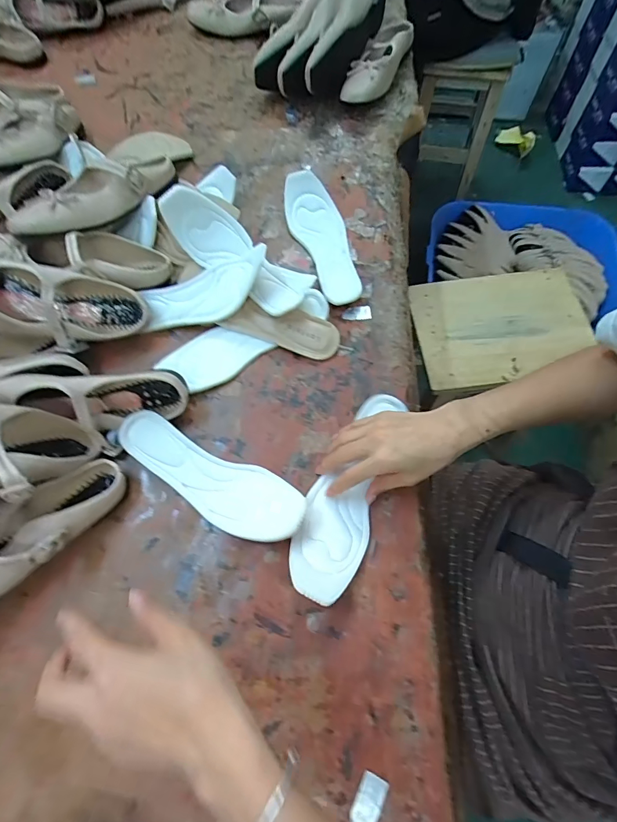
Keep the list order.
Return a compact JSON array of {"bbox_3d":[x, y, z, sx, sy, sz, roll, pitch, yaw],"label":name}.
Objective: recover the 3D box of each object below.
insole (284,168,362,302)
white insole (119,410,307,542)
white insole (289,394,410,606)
[{"bbox_3d":[0.024,-0.257,0.571,0.075,0.039,0.224,-19,67,-5],"label":"insole"},{"bbox_3d":[-0.112,0.077,0.440,0.225,0.035,0.075,23,70,12],"label":"white insole"},{"bbox_3d":[0.044,0.085,0.430,0.072,0.032,0.232,19,64,11],"label":"white insole"}]

